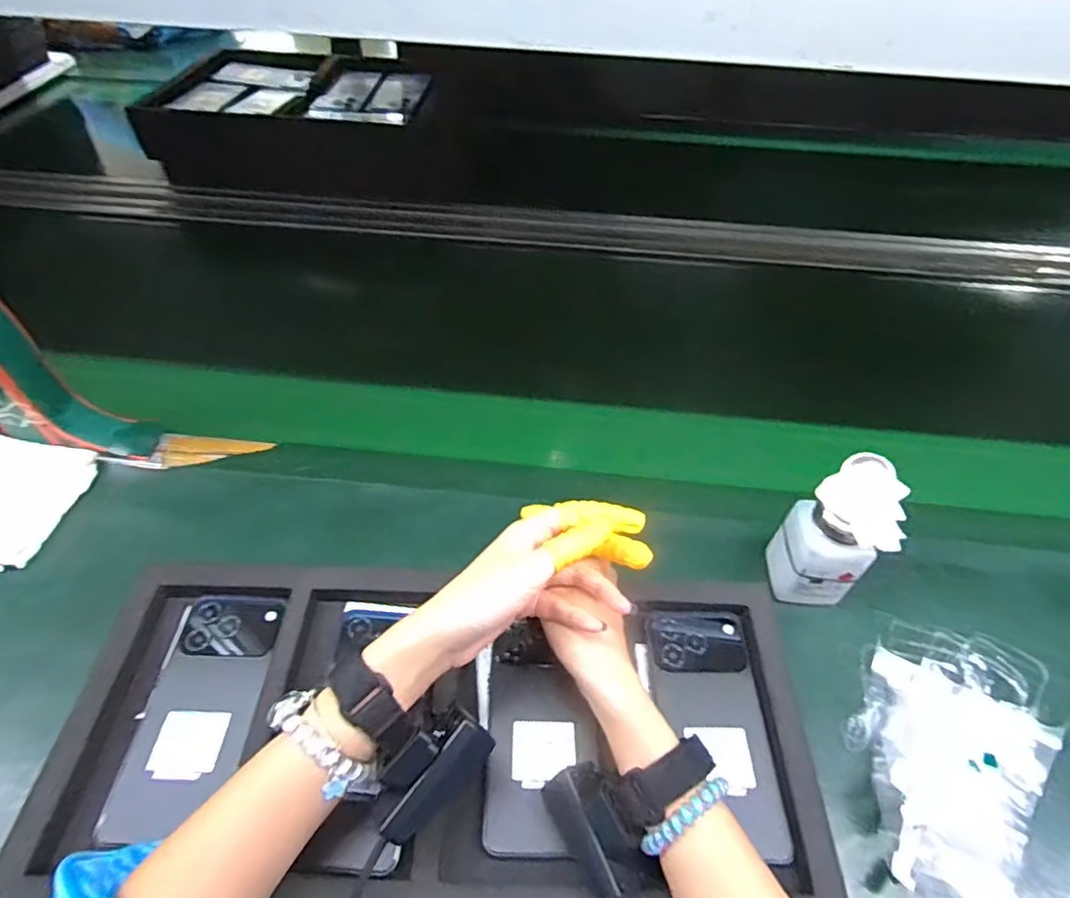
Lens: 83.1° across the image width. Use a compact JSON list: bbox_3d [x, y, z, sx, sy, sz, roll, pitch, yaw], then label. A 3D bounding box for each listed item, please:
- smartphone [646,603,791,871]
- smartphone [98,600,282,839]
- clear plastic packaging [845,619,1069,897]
[{"bbox_3d":[0.122,0.188,0.420,0.071,0.011,0.157,2,49,-1],"label":"smartphone"},{"bbox_3d":[-0.227,0.175,0.413,0.074,0.010,0.154,3,49,0],"label":"smartphone"},{"bbox_3d":[0.292,0.205,0.424,0.118,0.024,0.187,26,53,19],"label":"clear plastic packaging"}]

